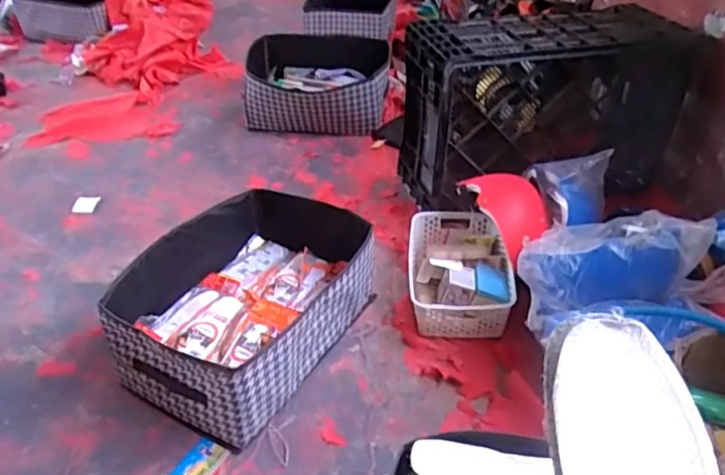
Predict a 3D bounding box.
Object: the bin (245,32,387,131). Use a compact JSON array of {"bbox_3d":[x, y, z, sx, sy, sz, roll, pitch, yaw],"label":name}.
[{"bbox_3d":[-0.142,-0.470,1.832,0.439,0.159,0.319,2,39,5],"label":"bin"}]

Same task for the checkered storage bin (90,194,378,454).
[{"bbox_3d":[-0.202,0.114,1.067,0.318,0.182,0.428,19,42,23],"label":"checkered storage bin"}]

